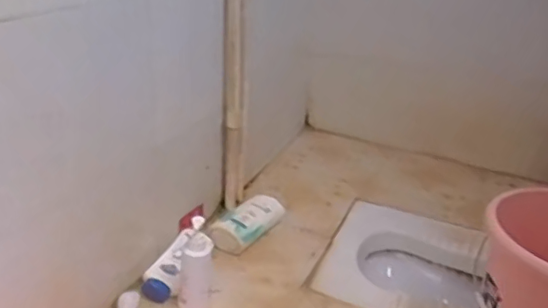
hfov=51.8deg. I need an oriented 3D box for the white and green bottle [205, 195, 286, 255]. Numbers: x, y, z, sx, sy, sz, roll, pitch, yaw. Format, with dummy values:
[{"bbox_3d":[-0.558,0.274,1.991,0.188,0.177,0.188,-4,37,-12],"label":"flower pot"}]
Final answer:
[{"bbox_3d":[-0.052,0.159,1.324,0.089,0.065,0.220,17,27,28],"label":"white and green bottle"}]

